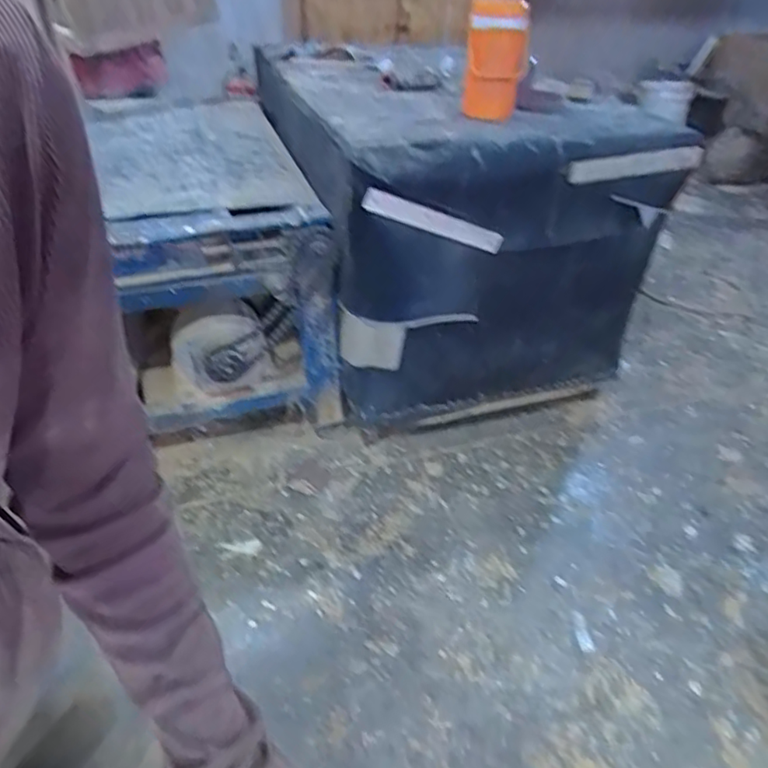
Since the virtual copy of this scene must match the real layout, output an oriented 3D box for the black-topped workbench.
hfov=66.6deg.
[{"bbox_3d":[0.181,-0.491,1.778,0.828,0.729,1.107,-10,40,-14],"label":"black-topped workbench"}]

